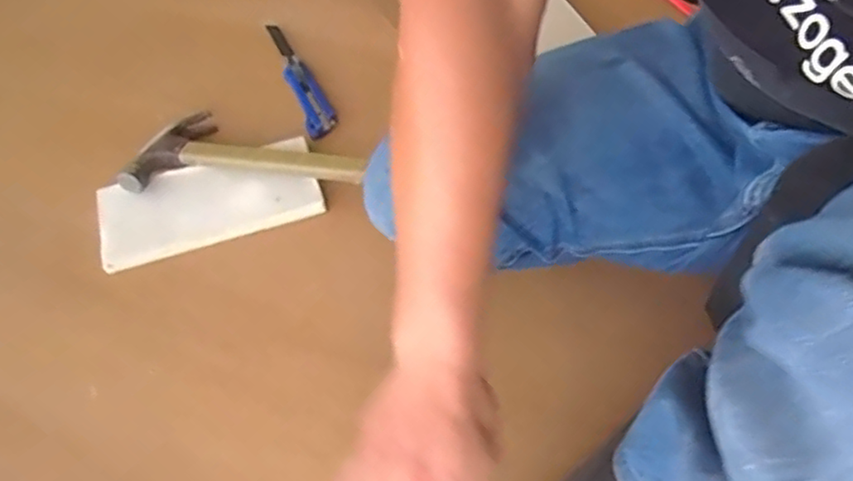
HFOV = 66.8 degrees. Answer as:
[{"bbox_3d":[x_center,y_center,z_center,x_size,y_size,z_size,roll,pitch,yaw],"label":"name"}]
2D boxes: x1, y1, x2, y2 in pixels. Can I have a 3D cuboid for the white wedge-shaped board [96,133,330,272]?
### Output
[{"bbox_3d":[-0.229,-0.044,0.682,0.222,0.020,0.097,-17,73,-11],"label":"white wedge-shaped board"}]

